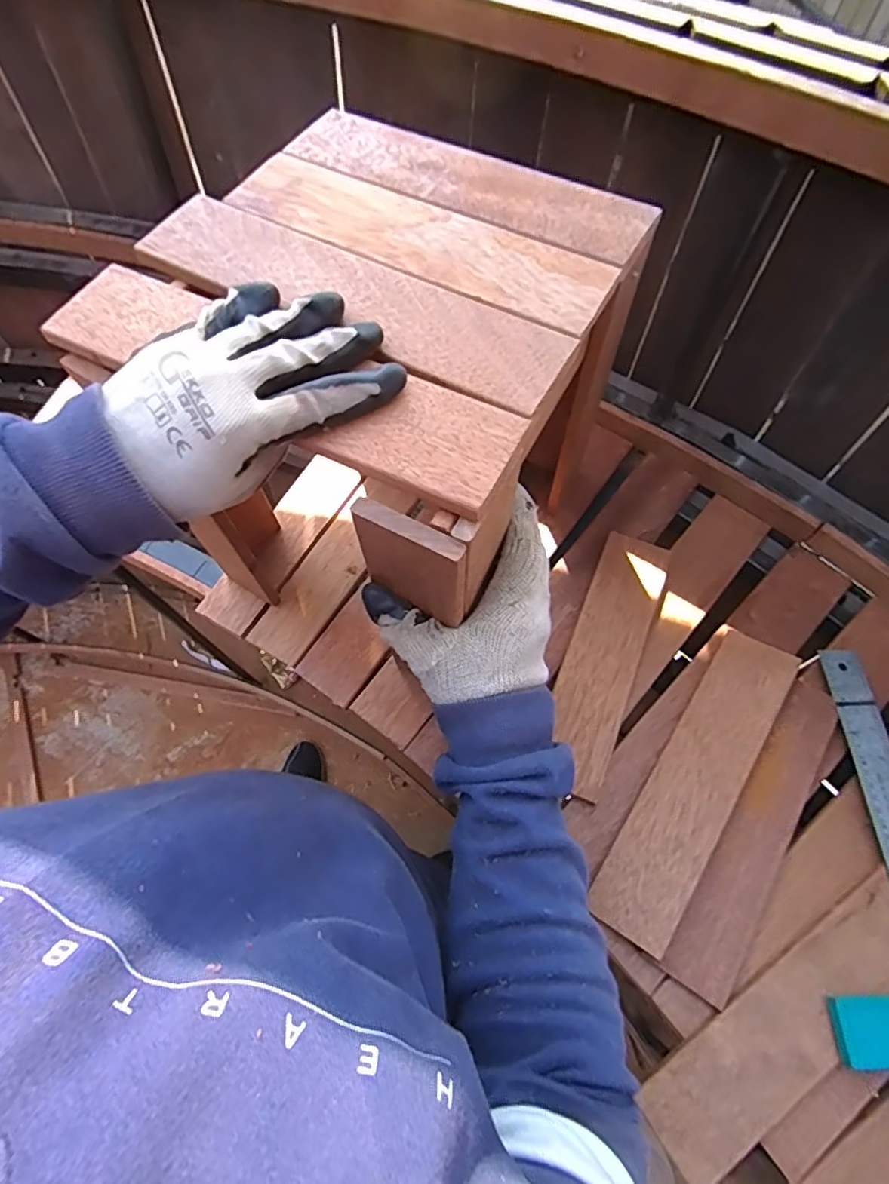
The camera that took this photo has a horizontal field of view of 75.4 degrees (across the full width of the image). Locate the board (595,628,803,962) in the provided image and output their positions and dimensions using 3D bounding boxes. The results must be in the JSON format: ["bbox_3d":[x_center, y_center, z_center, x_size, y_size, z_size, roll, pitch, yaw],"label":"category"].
[{"bbox_3d":[0.216,0.155,0.485,0.067,0.010,0.279,28,67,30],"label":"board"}]

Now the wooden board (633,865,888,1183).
[{"bbox_3d":[0.320,0.268,0.429,0.406,0.010,0.065,-29,66,-14],"label":"wooden board"}]

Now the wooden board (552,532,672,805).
[{"bbox_3d":[0.151,0.055,0.533,0.067,0.015,0.254,19,64,10],"label":"wooden board"}]

